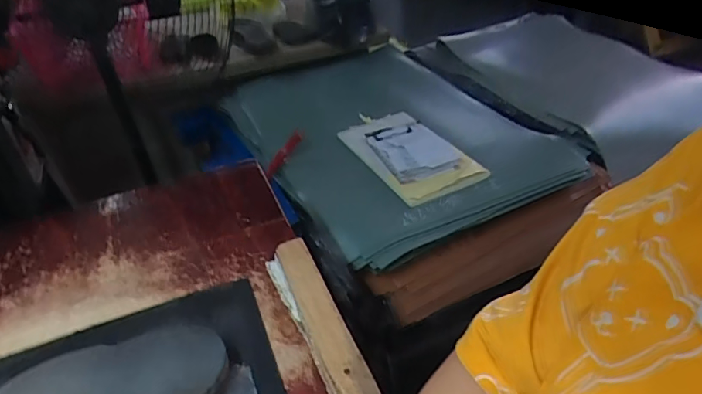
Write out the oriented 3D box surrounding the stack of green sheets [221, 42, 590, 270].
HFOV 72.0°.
[{"bbox_3d":[0.087,-0.192,1.325,0.653,0.093,0.964,-19,36,-19],"label":"stack of green sheets"}]

